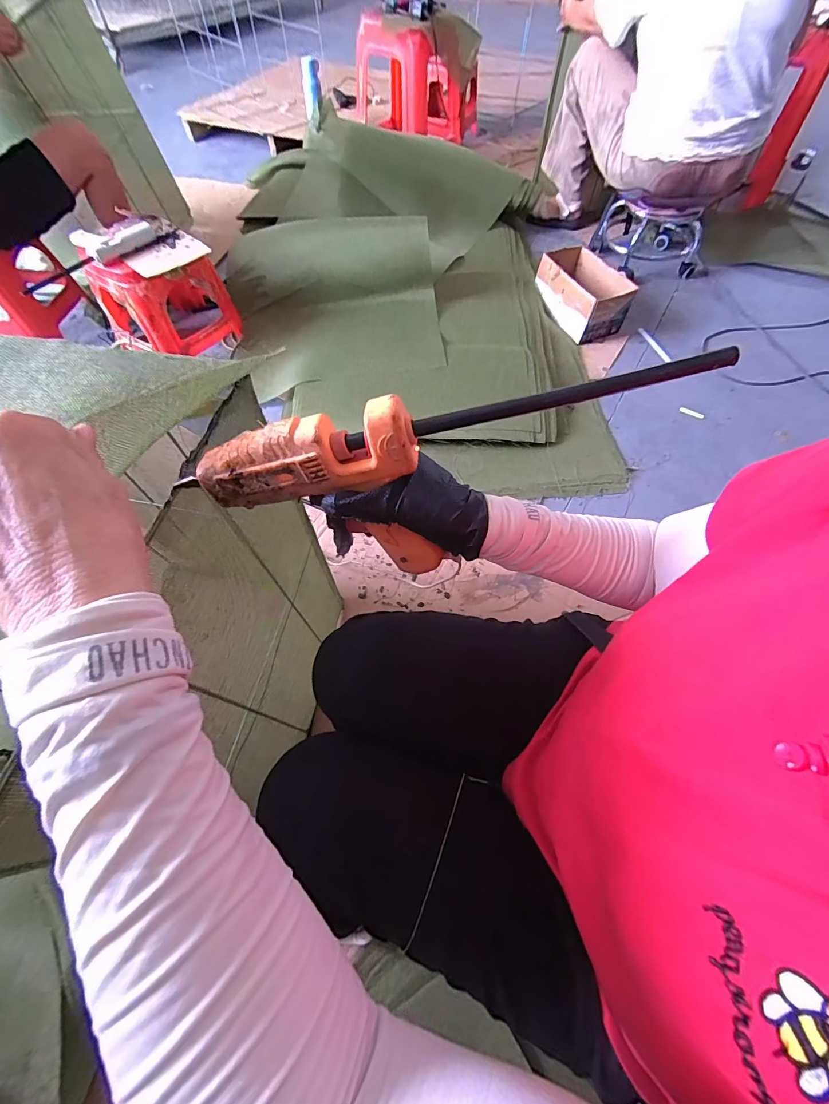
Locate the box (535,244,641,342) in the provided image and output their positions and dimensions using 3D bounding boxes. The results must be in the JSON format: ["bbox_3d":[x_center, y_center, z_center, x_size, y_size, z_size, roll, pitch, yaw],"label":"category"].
[{"bbox_3d":[0.548,-0.848,1.295,0.185,0.126,0.300,-20,62,-10],"label":"box"}]

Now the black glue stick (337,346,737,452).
[{"bbox_3d":[0.073,-0.097,0.259,0.244,0.011,0.011,-10,65,8],"label":"black glue stick"}]

